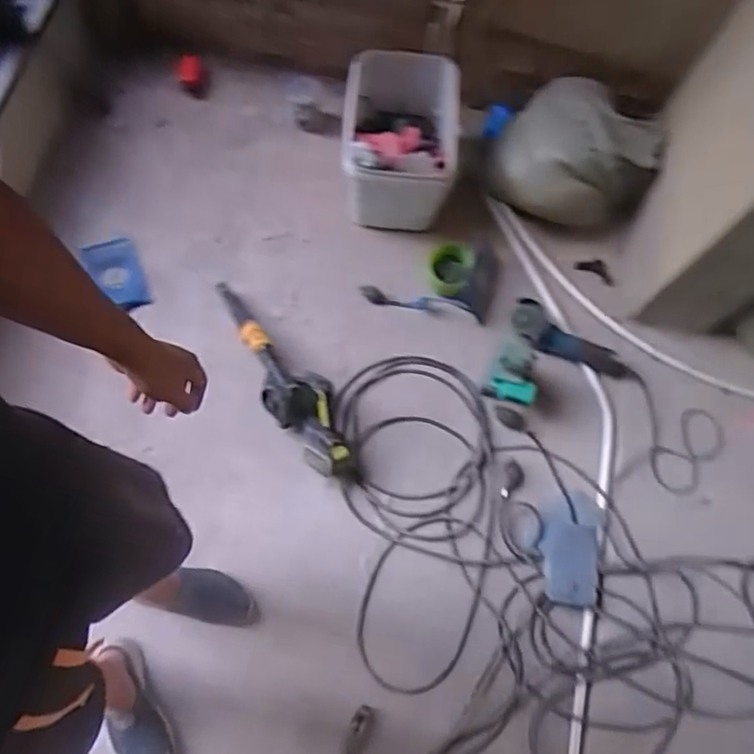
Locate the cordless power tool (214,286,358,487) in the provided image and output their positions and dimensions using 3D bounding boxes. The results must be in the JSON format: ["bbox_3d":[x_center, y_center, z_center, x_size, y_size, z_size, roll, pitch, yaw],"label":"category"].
[{"bbox_3d":[-0.248,-0.005,1.583,0.131,0.156,0.628,-36,73,-15],"label":"cordless power tool"}]

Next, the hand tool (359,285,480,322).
[{"bbox_3d":[0.113,-0.198,1.743,0.316,0.015,0.051,12,87,8],"label":"hand tool"}]

